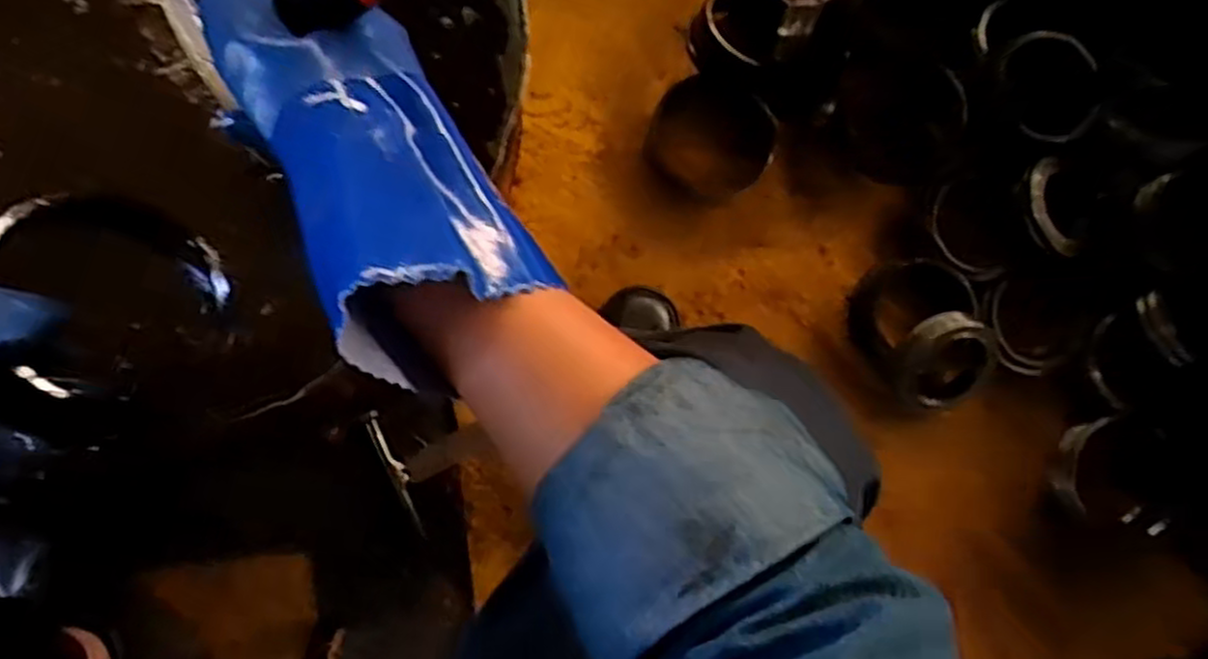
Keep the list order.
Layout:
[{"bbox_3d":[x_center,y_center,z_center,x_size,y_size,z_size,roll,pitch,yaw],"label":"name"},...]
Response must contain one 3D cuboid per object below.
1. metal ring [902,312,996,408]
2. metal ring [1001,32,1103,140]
[{"bbox_3d":[0.340,0.029,0.764,0.090,0.062,0.098,14,87,-6],"label":"metal ring"},{"bbox_3d":[0.478,-0.261,0.817,0.086,0.017,0.122,-13,86,23],"label":"metal ring"}]

